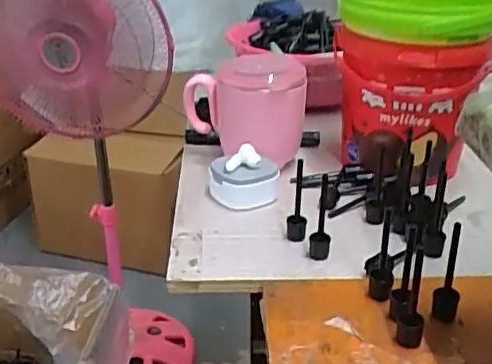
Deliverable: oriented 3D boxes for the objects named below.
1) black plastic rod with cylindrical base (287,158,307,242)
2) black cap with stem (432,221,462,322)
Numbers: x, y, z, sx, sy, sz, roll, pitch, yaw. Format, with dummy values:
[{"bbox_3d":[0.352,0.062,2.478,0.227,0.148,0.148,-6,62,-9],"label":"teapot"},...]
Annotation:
[{"bbox_3d":[0.038,0.015,0.451,0.014,0.067,0.014,3,26,5],"label":"black plastic rod with cylindrical base"},{"bbox_3d":[0.119,0.054,0.358,0.014,0.062,0.012,10,28,18],"label":"black cap with stem"}]

